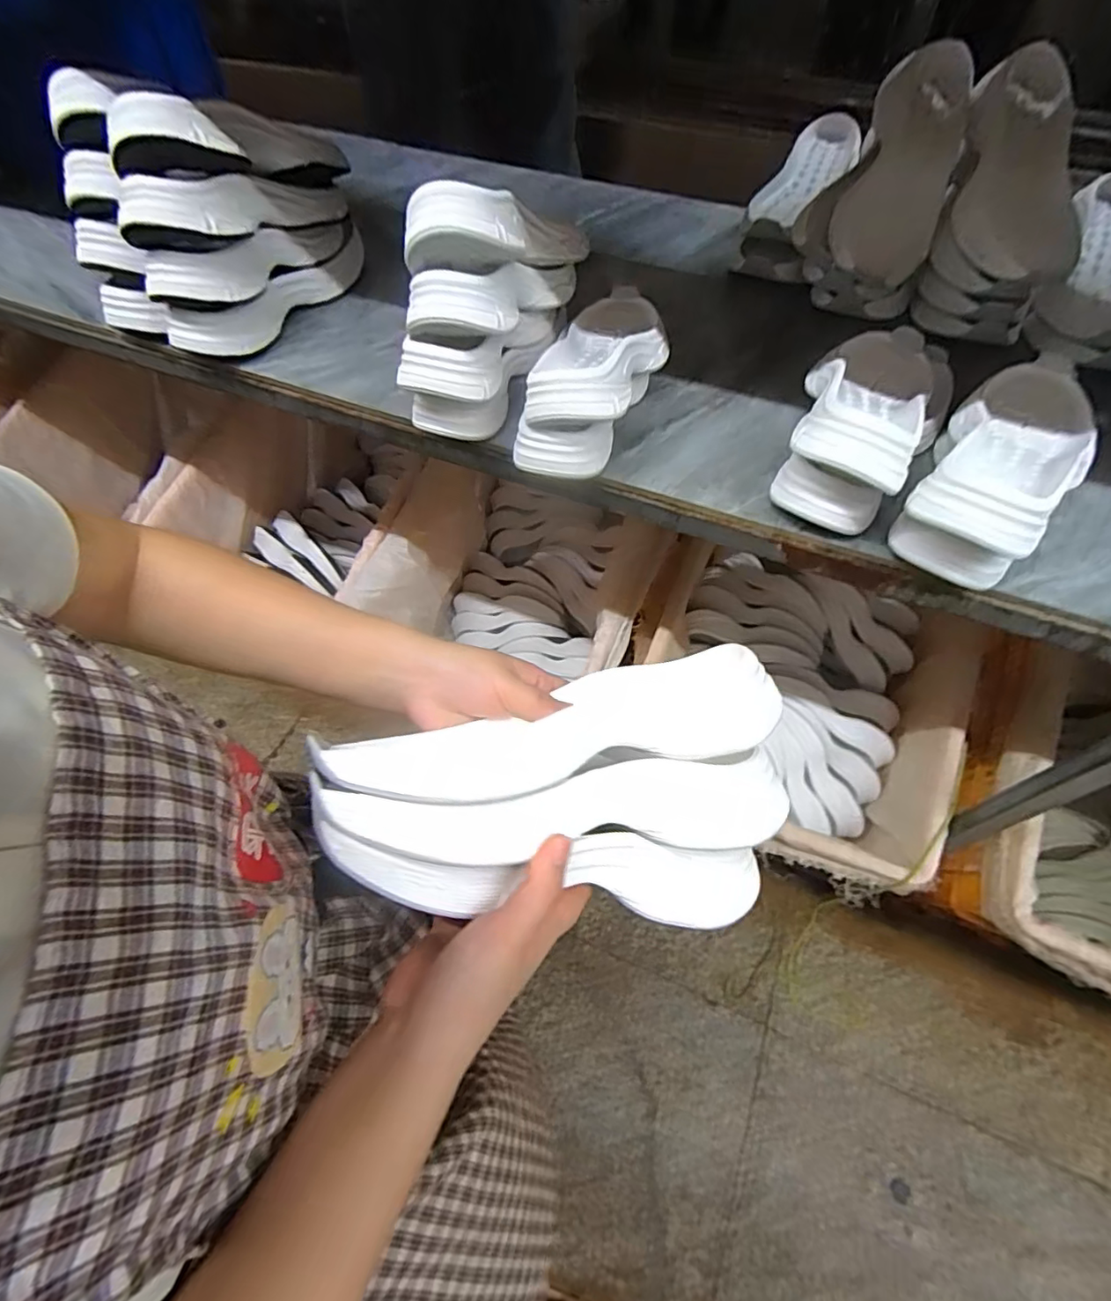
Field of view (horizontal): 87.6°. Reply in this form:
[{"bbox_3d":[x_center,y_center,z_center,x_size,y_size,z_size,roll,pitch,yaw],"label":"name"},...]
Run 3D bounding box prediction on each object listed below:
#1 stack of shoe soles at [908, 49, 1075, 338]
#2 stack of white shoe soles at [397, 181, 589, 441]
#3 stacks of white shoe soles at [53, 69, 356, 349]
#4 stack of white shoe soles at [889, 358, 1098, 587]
[{"bbox_3d":[0.483,-0.496,0.645,0.115,0.121,0.287,8,90,7],"label":"stack of shoe soles"},{"bbox_3d":[-0.055,-0.330,0.549,0.086,0.202,0.236,20,60,14],"label":"stack of white shoe soles"},{"bbox_3d":[-0.381,-0.489,0.640,0.185,0.203,0.250,20,60,14],"label":"stacks of white shoe soles"},{"bbox_3d":[0.381,-0.165,0.491,0.106,0.086,0.279,34,64,21],"label":"stack of white shoe soles"}]

